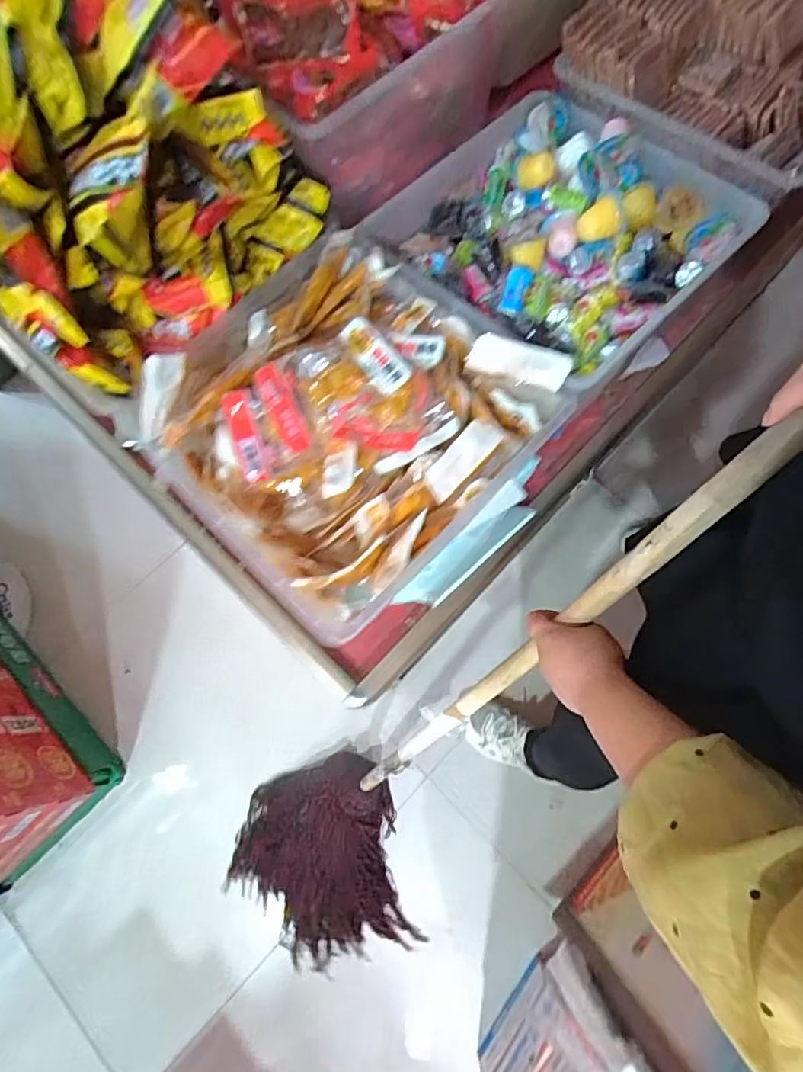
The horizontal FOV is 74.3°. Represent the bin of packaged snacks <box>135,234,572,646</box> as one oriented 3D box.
[{"bbox_3d":[-0.047,-0.096,0.517,0.308,0.159,0.302,-44,77,-11],"label":"bin of packaged snacks"}]

